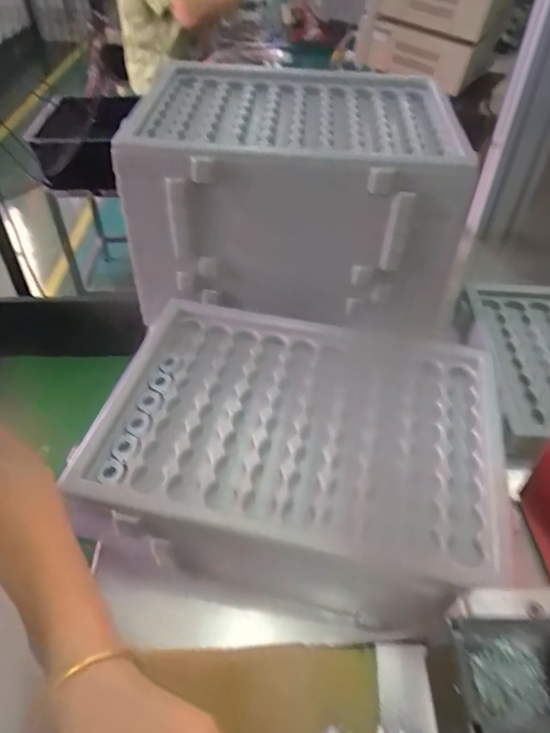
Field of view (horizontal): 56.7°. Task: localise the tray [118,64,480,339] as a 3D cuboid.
[{"bbox_3d":[0.031,-0.256,0.695,0.386,0.193,0.336,4,44,5],"label":"tray"}]

